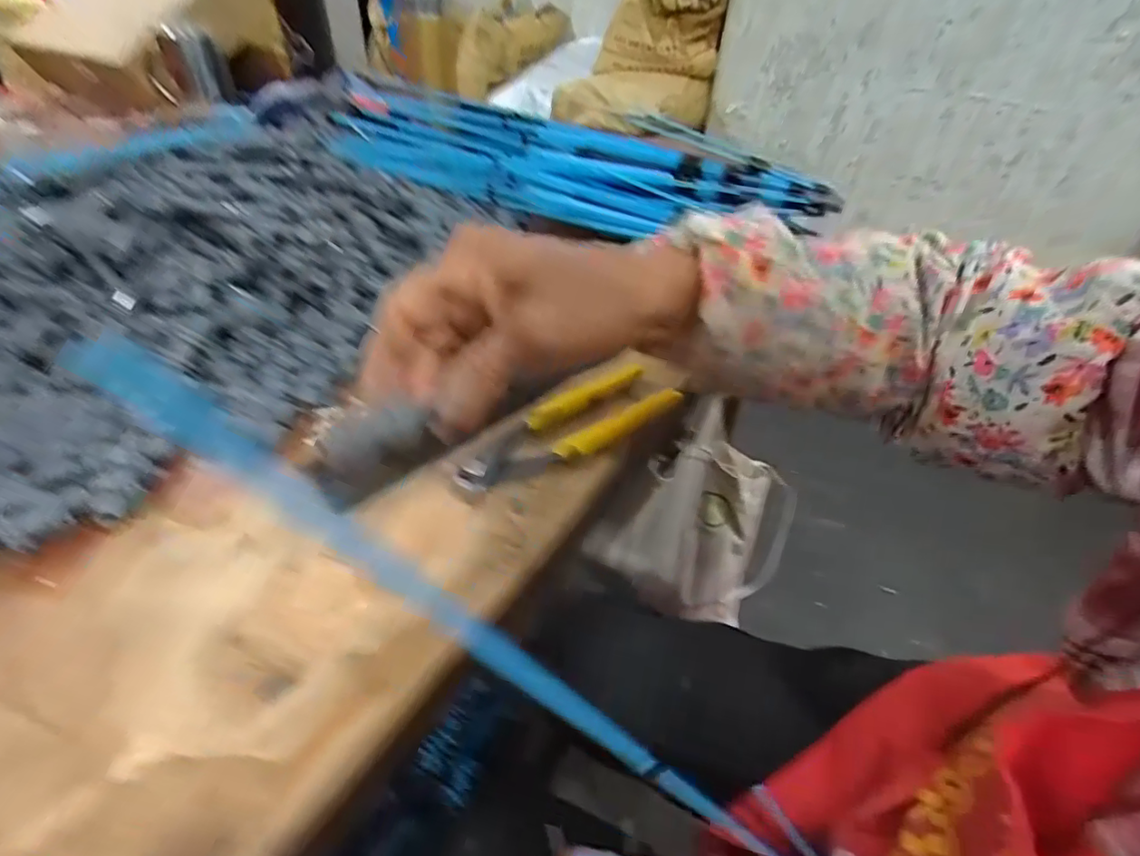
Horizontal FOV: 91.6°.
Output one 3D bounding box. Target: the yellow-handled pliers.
[{"bbox_3d":[-0.003,0.001,0.351,0.147,0.018,0.050,-26,51,-29],"label":"yellow-handled pliers"}]

